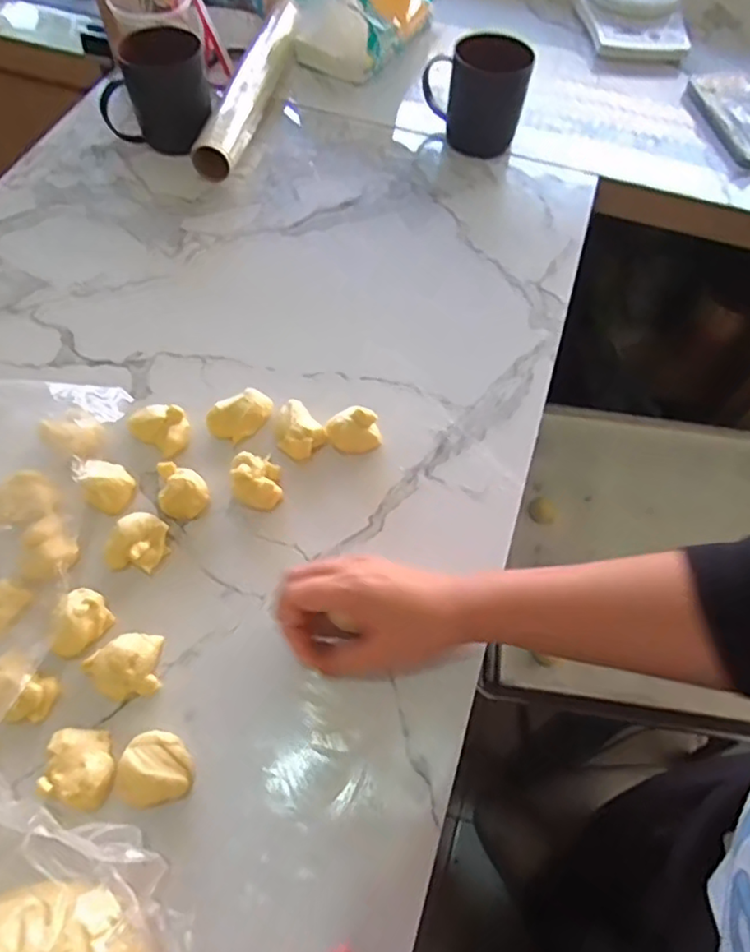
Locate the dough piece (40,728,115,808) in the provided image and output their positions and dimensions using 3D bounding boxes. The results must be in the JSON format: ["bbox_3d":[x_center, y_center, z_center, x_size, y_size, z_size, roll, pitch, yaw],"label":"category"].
[{"bbox_3d":[-0.178,0.177,0.379,0.039,0.019,0.044,3,60,-3],"label":"dough piece"}]

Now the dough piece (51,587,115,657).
[{"bbox_3d":[-0.199,0.098,0.419,0.030,0.023,0.042,26,61,11],"label":"dough piece"}]

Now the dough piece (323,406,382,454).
[{"bbox_3d":[-0.017,-0.037,0.506,0.044,0.028,0.030,6,59,0],"label":"dough piece"}]

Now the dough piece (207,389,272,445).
[{"bbox_3d":[-0.110,-0.050,0.515,0.053,0.023,0.034,-28,65,-19],"label":"dough piece"}]

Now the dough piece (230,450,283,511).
[{"bbox_3d":[-0.092,0.002,0.483,0.035,0.027,0.040,-5,60,-7],"label":"dough piece"}]

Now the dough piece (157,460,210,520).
[{"bbox_3d":[-0.145,0.011,0.472,0.034,0.031,0.036,-4,60,-7],"label":"dough piece"}]

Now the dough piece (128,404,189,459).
[{"bbox_3d":[-0.172,-0.041,0.505,0.051,0.022,0.034,34,63,15],"label":"dough piece"}]

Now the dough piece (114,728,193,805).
[{"bbox_3d":[-0.134,0.177,0.378,0.041,0.026,0.040,-8,61,-9],"label":"dough piece"}]

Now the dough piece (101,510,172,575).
[{"bbox_3d":[-0.171,0.050,0.451,0.038,0.025,0.042,20,60,8],"label":"dough piece"}]

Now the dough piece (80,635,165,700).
[{"bbox_3d":[-0.167,0.124,0.408,0.048,0.026,0.038,-3,60,-6],"label":"dough piece"}]

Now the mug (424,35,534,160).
[{"bbox_3d":[0.110,-0.431,0.707,0.111,0.103,0.075,10,60,2],"label":"mug"}]

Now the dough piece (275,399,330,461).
[{"bbox_3d":[-0.064,-0.039,0.507,0.047,0.022,0.038,39,64,17],"label":"dough piece"}]

